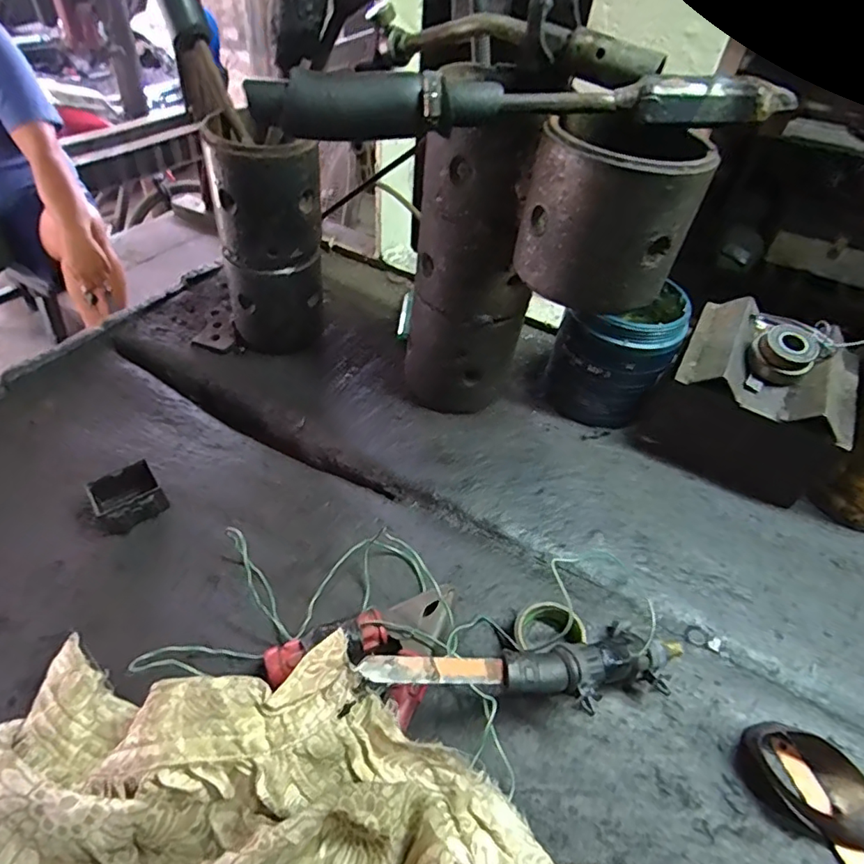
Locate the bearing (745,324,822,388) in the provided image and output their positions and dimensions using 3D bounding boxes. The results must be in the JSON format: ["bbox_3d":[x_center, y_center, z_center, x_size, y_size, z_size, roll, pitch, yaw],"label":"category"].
[{"bbox_3d":[0.251,-0.054,0.386,0.040,0.031,0.038,36,51,25],"label":"bearing"}]

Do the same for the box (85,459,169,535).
[{"bbox_3d":[-0.202,0.046,0.359,0.040,0.026,0.032,-30,58,-27],"label":"box"}]

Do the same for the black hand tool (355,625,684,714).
[{"bbox_3d":[0.056,0.120,0.277,0.185,0.020,0.040,6,48,-17],"label":"black hand tool"}]

